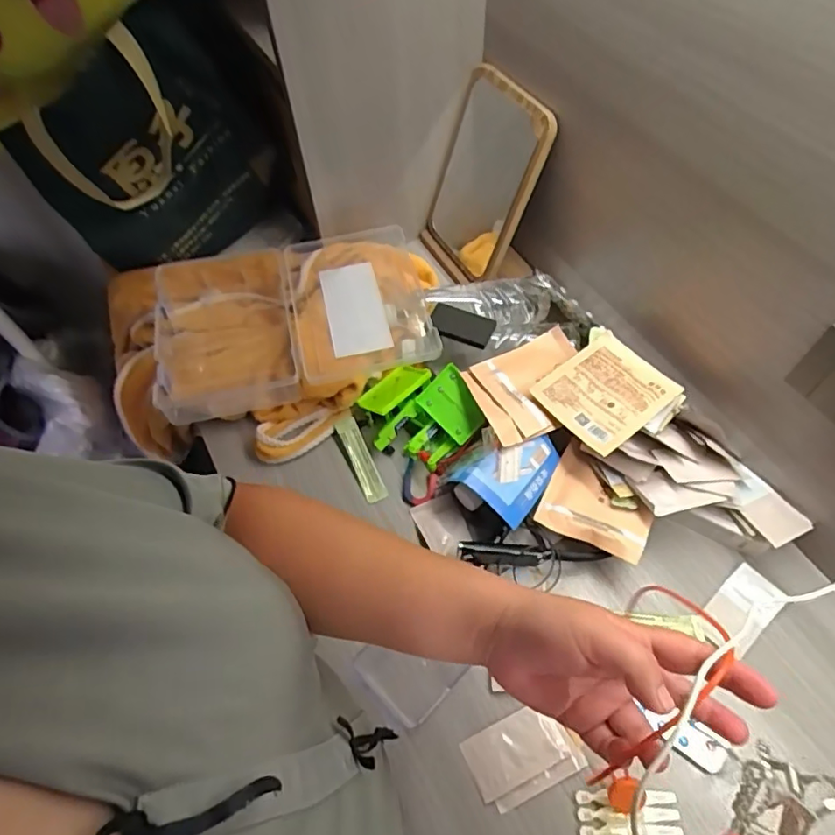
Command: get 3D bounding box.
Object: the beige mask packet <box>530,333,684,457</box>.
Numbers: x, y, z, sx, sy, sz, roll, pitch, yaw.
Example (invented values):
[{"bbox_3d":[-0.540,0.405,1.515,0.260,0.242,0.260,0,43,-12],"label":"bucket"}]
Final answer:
[{"bbox_3d":[0.202,-0.028,0.598,0.125,0.012,0.104,-35,60,-18],"label":"beige mask packet"}]

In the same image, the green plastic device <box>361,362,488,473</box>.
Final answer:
[{"bbox_3d":[-0.001,-0.008,0.652,0.120,0.052,0.129,-36,55,-5],"label":"green plastic device"}]

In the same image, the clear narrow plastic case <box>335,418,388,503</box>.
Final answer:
[{"bbox_3d":[-0.066,0.049,0.655,0.025,0.019,0.107,-22,60,-11],"label":"clear narrow plastic case"}]

